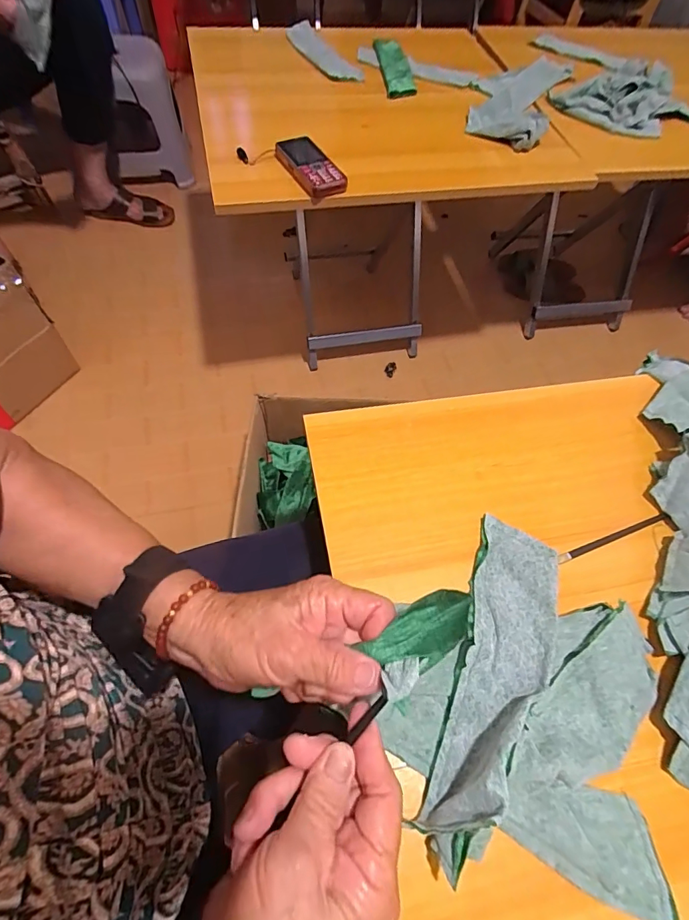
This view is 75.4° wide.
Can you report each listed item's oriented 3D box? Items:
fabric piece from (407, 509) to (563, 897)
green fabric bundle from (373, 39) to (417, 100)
[{"bbox_3d":[0.113,0.147,0.316,0.062,0.047,0.235,20,61,7],"label":"fabric piece"},{"bbox_3d":[0.090,-0.715,0.813,0.055,0.017,0.204,-1,61,-7],"label":"green fabric bundle"}]

